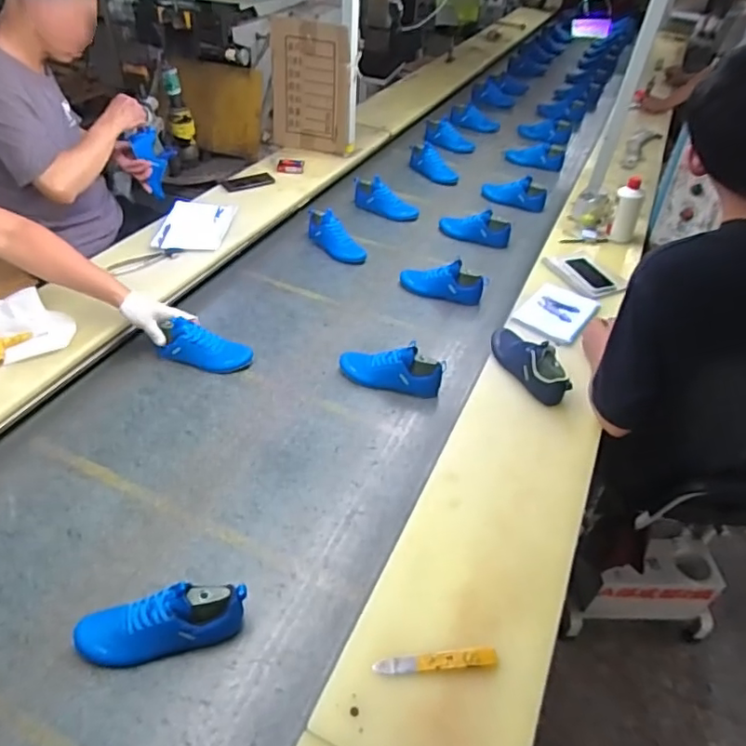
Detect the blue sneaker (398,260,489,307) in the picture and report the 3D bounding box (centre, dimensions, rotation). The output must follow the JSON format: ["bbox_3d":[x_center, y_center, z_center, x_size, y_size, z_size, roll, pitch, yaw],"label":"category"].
[{"bbox_3d":[0.189,-0.253,1.525,0.233,0.087,0.090,13,42,9],"label":"blue sneaker"}]

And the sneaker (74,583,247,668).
[{"bbox_3d":[-0.303,0.353,0.786,0.237,0.095,0.073,-3,42,-8],"label":"sneaker"}]

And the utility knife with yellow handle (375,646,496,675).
[{"bbox_3d":[0.088,0.392,0.756,0.167,0.011,0.025,-2,42,-8],"label":"utility knife with yellow handle"}]

